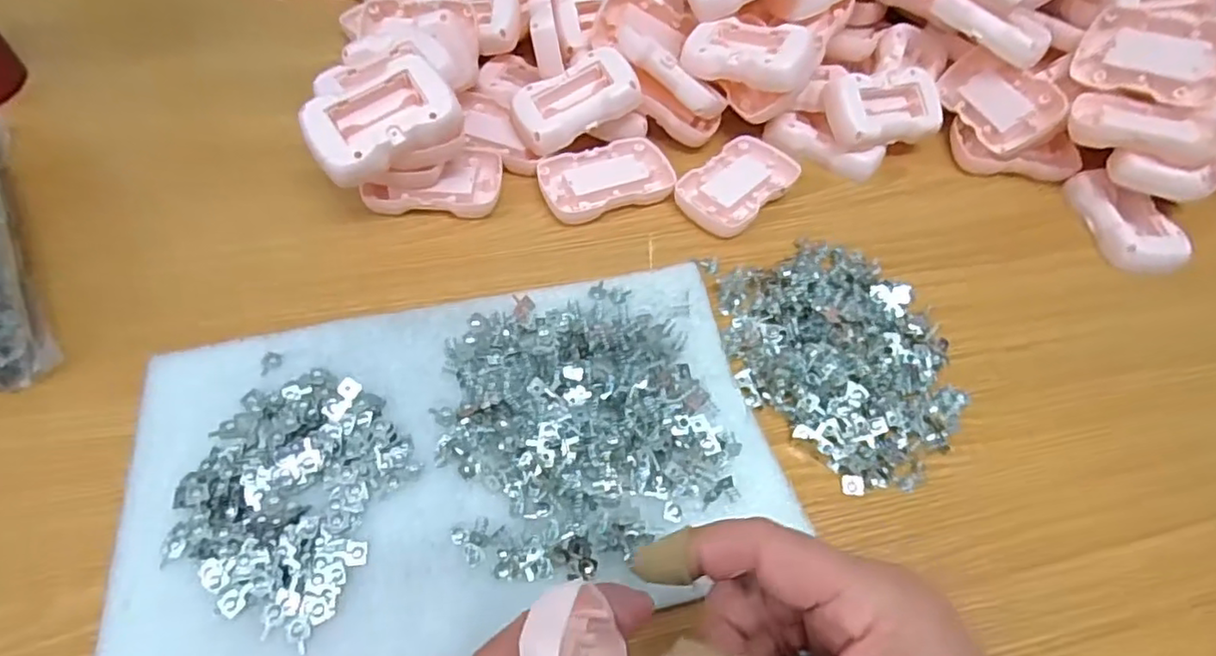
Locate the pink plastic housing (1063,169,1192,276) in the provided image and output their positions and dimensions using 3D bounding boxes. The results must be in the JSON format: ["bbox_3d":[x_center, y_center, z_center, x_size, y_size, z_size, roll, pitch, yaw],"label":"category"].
[{"bbox_3d":[0.361,-0.074,0.448,0.046,0.020,0.088,2,55,-3],"label":"pink plastic housing"}]

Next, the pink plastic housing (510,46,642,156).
[{"bbox_3d":[-0.022,-0.154,0.441,0.084,0.020,0.051,-27,70,1],"label":"pink plastic housing"}]

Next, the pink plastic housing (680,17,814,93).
[{"bbox_3d":[0.096,-0.192,0.453,0.084,0.021,0.049,16,68,22],"label":"pink plastic housing"}]

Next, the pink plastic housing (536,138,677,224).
[{"bbox_3d":[-0.001,-0.099,0.440,0.088,0.017,0.055,-21,59,-18],"label":"pink plastic housing"}]

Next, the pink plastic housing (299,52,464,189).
[{"bbox_3d":[-0.131,-0.121,0.377,0.084,0.019,0.052,-30,81,-14],"label":"pink plastic housing"}]

